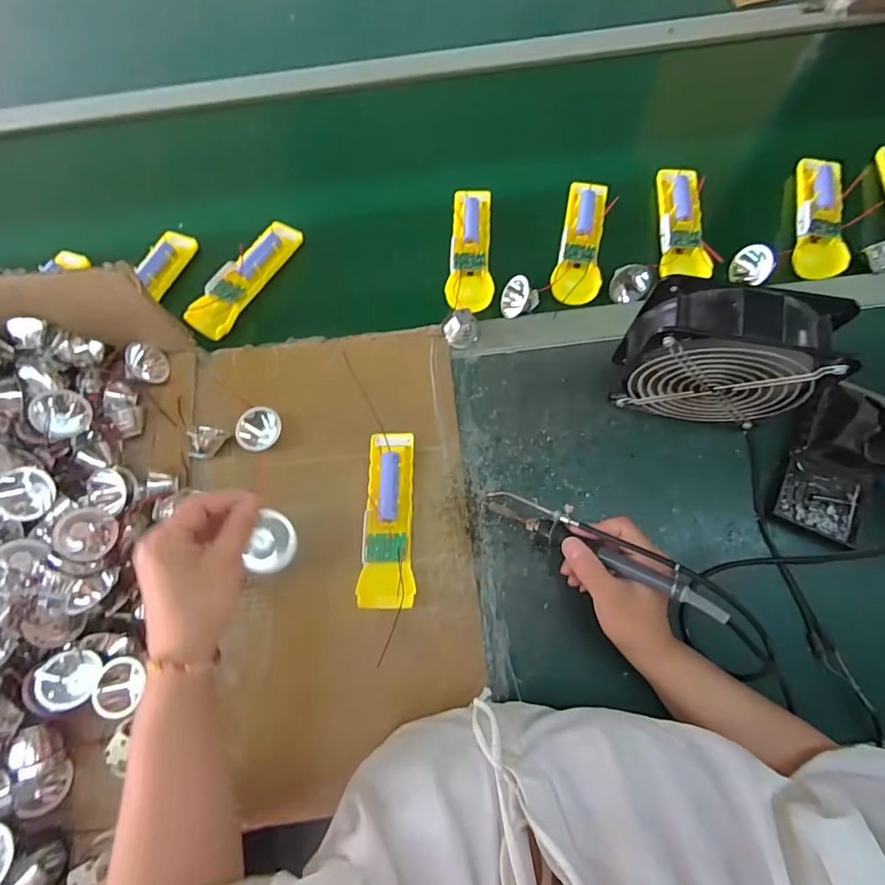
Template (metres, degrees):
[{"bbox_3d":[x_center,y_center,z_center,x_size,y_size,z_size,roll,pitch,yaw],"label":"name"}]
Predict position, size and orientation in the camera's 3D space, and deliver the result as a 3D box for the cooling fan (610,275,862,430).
[{"bbox_3d":[0.245,-0.071,0.435,0.147,0.163,0.062,13,70,5],"label":"cooling fan"}]

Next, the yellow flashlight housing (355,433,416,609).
[{"bbox_3d":[-0.049,0.070,0.450,0.048,0.034,0.164,1,69,1],"label":"yellow flashlight housing"}]

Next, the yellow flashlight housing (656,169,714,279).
[{"bbox_3d":[0.284,-0.260,0.556,0.052,0.026,0.154,7,70,3],"label":"yellow flashlight housing"}]

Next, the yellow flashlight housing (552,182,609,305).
[{"bbox_3d":[0.164,-0.231,0.552,0.051,0.026,0.166,12,70,5],"label":"yellow flashlight housing"}]

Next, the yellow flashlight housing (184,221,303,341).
[{"bbox_3d":[-0.234,-0.199,0.558,0.050,0.022,0.168,28,72,10],"label":"yellow flashlight housing"}]

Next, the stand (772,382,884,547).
[{"bbox_3d":[0.377,0.015,0.441,0.072,0.085,0.143,25,72,10],"label":"stand"}]

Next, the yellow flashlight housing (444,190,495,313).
[{"bbox_3d":[0.032,-0.225,0.557,0.053,0.027,0.168,0,69,1],"label":"yellow flashlight housing"}]

